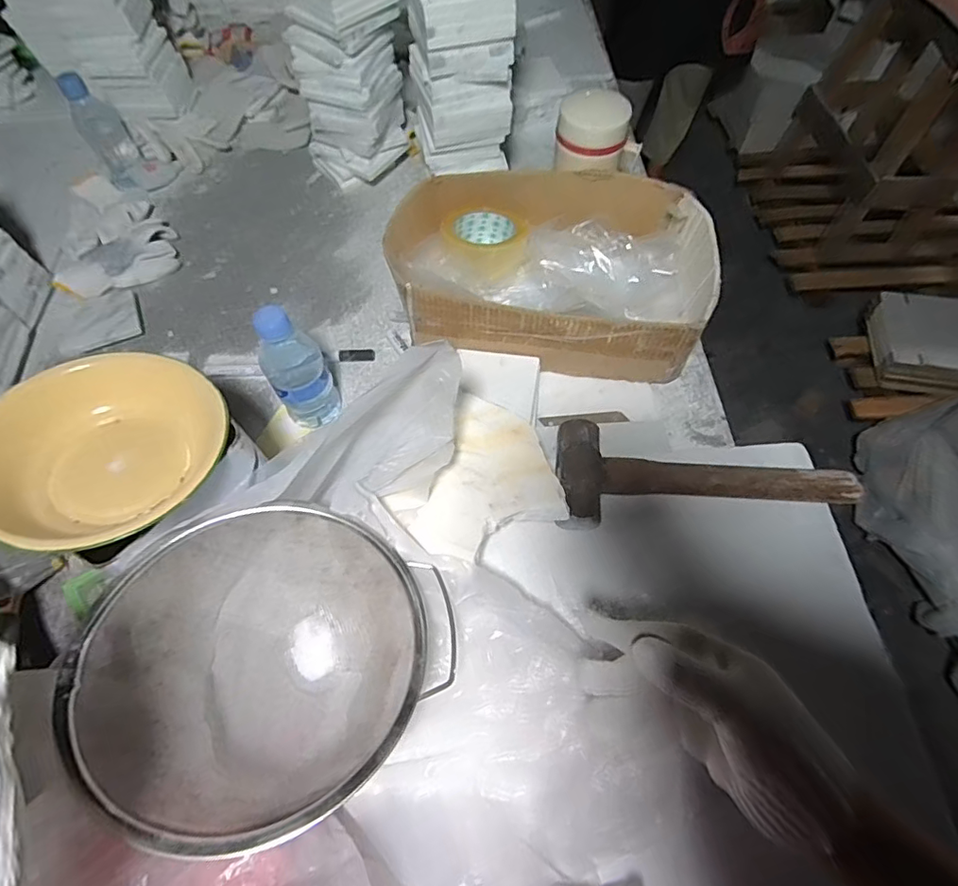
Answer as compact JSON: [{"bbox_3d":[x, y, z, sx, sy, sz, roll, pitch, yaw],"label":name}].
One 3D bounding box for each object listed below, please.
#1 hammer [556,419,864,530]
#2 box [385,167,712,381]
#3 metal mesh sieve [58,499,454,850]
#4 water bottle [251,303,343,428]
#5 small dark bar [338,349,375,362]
[{"bbox_3d":[0.217,0.026,0.517,0.283,0.033,0.098,-2,60,-1],"label":"hammer"},{"bbox_3d":[0.080,-0.214,0.654,0.369,0.101,0.237,7,60,4],"label":"box"},{"bbox_3d":[-0.163,0.168,0.424,0.230,0.120,0.229,-40,68,-21],"label":"metal mesh sieve"},{"bbox_3d":[-0.194,-0.074,0.581,0.061,0.173,0.056,-18,61,-11],"label":"water bottle"},{"bbox_3d":[-0.154,-0.112,0.673,0.043,0.013,0.016,-4,60,-3],"label":"small dark bar"}]

